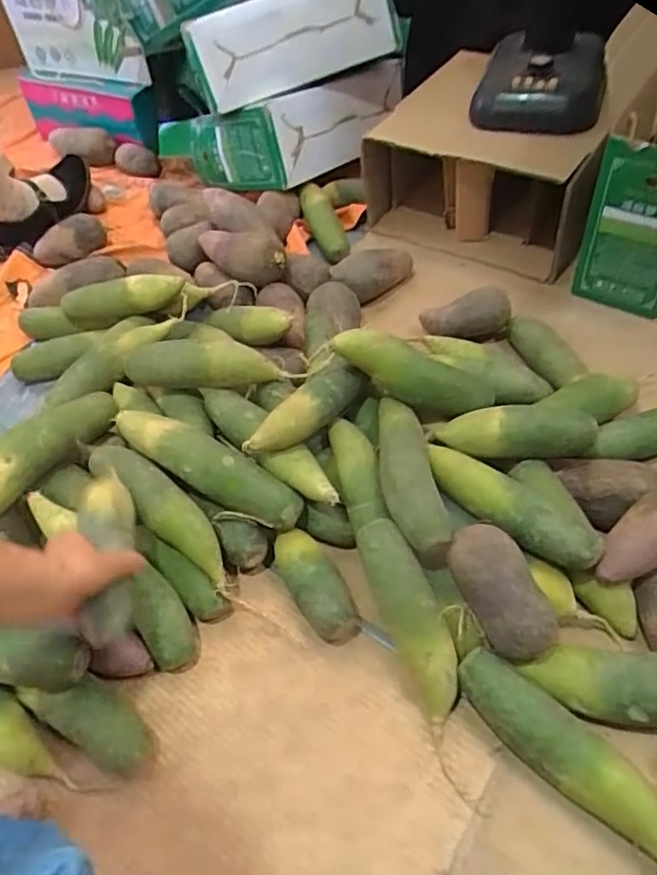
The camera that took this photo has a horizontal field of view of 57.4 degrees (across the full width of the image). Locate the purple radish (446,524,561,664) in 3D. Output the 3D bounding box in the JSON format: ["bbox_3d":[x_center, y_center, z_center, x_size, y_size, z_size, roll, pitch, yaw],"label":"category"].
[{"bbox_3d":[0.166,0.152,0.582,0.064,0.071,0.126,-21,53,-10],"label":"purple radish"}]

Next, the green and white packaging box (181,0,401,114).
[{"bbox_3d":[-0.071,-0.677,1.031,0.360,0.148,0.131,-6,50,18],"label":"green and white packaging box"}]

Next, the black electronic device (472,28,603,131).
[{"bbox_3d":[0.333,-0.571,0.955,0.188,0.112,0.150,9,53,13],"label":"black electronic device"}]

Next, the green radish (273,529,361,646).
[{"bbox_3d":[-0.017,0.161,0.655,0.056,0.058,0.125,-28,53,-16],"label":"green radish"}]

